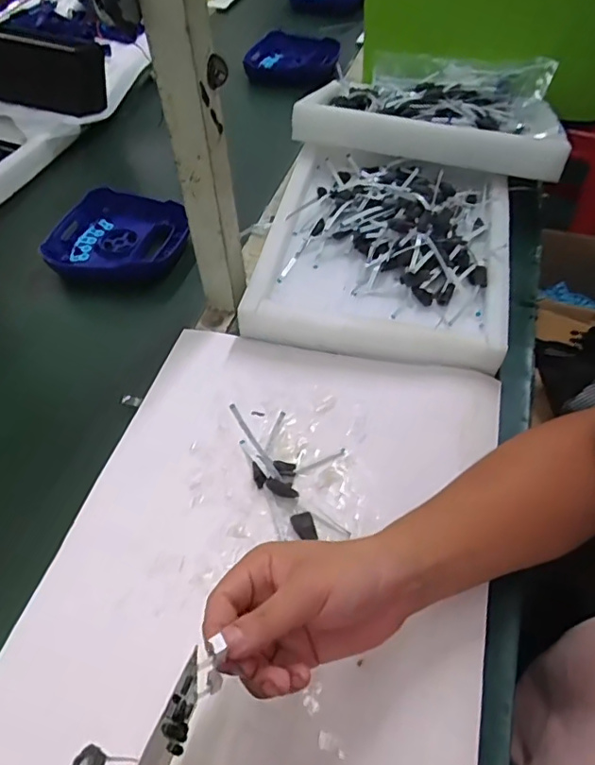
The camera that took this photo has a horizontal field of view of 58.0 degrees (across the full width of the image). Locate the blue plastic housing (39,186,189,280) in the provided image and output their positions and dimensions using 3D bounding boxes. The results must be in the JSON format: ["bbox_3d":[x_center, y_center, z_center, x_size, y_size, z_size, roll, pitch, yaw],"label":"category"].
[{"bbox_3d":[-0.237,-0.201,0.737,0.195,0.041,0.159,5,53,6],"label":"blue plastic housing"}]

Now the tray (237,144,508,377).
[{"bbox_3d":[0.106,-0.165,0.663,0.288,0.072,0.305,9,53,9],"label":"tray"}]

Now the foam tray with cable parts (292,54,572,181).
[{"bbox_3d":[0.198,-0.415,0.783,0.343,0.068,0.302,10,53,10],"label":"foam tray with cable parts"}]

